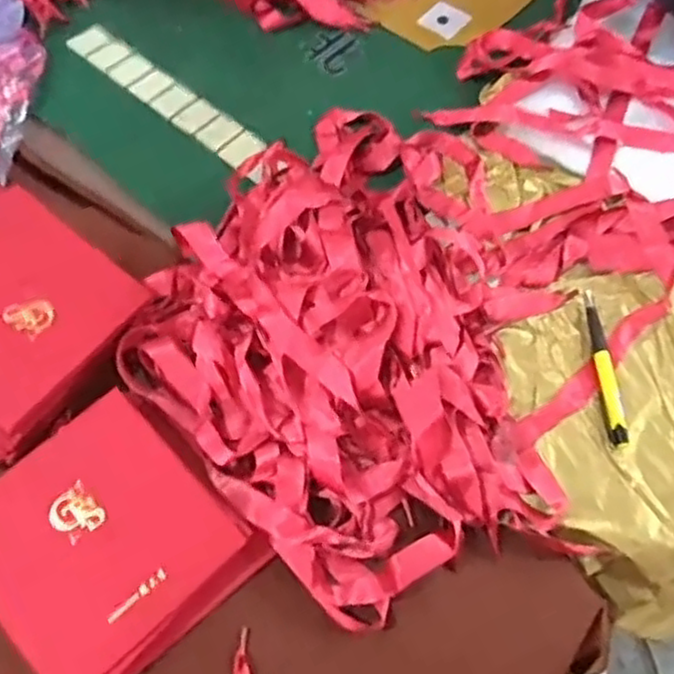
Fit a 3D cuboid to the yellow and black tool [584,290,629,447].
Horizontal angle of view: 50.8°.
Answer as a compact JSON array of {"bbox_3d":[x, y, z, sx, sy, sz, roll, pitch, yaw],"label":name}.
[{"bbox_3d":[0.202,0.020,0.533,0.014,0.008,0.126,-1,61,0],"label":"yellow and black tool"}]

